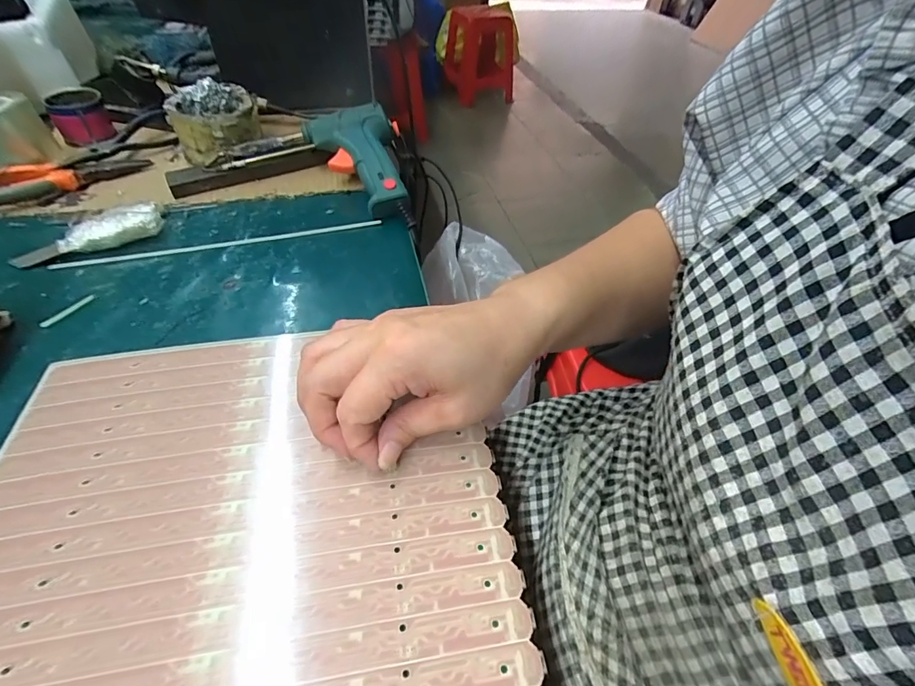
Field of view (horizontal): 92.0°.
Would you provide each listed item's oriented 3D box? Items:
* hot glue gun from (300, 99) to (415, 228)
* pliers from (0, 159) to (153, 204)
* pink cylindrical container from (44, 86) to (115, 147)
[{"bbox_3d":[-0.087,-0.182,0.451,0.086,0.032,0.156,-22,69,-21],"label":"hot glue gun"},{"bbox_3d":[-0.405,-0.172,0.454,0.151,0.025,0.043,-27,54,-25],"label":"pliers"},{"bbox_3d":[-0.438,-0.264,0.515,0.054,0.045,0.057,-27,54,-25],"label":"pink cylindrical container"}]

